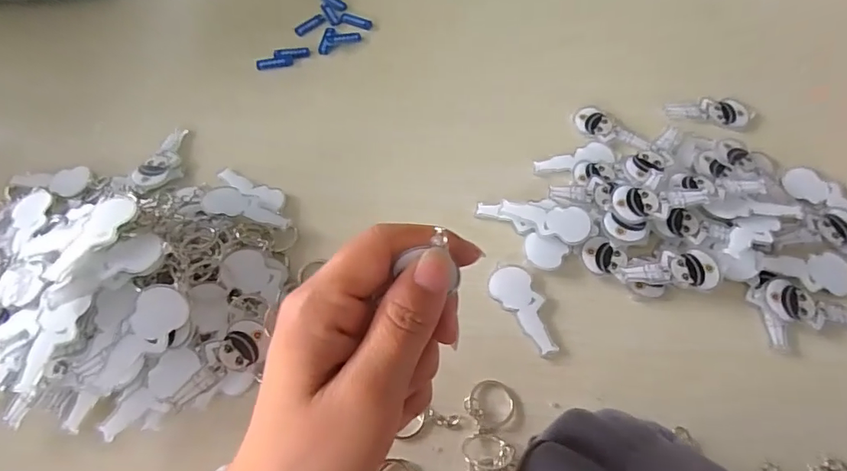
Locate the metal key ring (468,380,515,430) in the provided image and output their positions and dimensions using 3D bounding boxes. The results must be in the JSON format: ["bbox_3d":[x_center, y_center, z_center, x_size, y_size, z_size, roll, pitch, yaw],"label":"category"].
[{"bbox_3d":[0.037,0.090,0.258,0.024,0.004,0.025,-1,67,3],"label":"metal key ring"}]

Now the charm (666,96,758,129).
[{"bbox_3d":[0.208,-0.089,0.349,0.059,0.004,0.027,4,68,5],"label":"charm"}]

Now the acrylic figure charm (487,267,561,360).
[{"bbox_3d":[0.062,0.042,0.284,0.025,0.004,0.058,-34,70,-11],"label":"acrylic figure charm"}]

